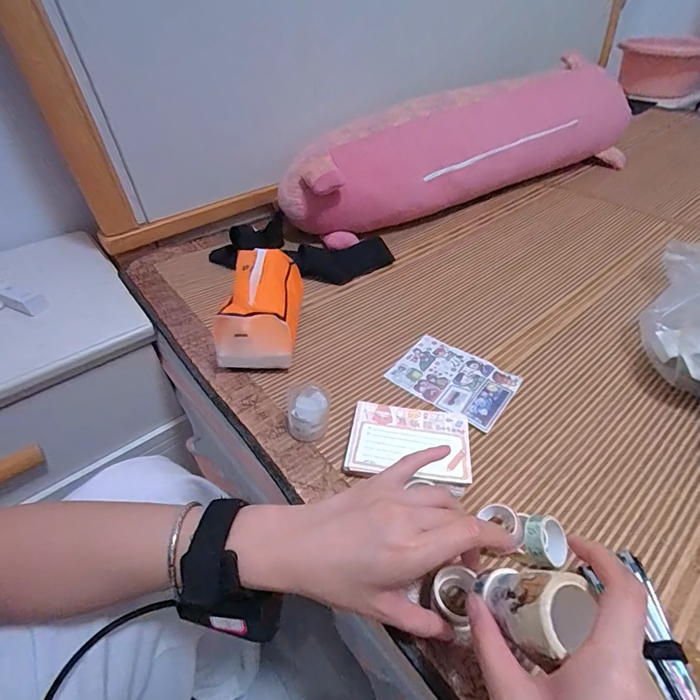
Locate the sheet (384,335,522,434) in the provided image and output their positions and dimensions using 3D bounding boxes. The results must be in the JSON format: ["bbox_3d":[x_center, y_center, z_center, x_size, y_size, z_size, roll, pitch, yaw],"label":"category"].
[{"bbox_3d":[0.126,0.035,0.483,0.136,0.008,0.100,28,50,30],"label":"sheet"}]

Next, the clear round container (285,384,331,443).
[{"bbox_3d":[-0.042,0.065,0.404,0.044,0.041,0.040,-3,43,-1],"label":"clear round container"}]

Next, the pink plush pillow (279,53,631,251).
[{"bbox_3d":[0.264,-0.425,0.836,0.868,0.183,0.187,-21,47,-19],"label":"pink plush pillow"}]

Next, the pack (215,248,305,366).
[{"bbox_3d":[-0.111,-0.055,0.495,0.098,0.098,0.136,-3,43,-1],"label":"pack"}]

